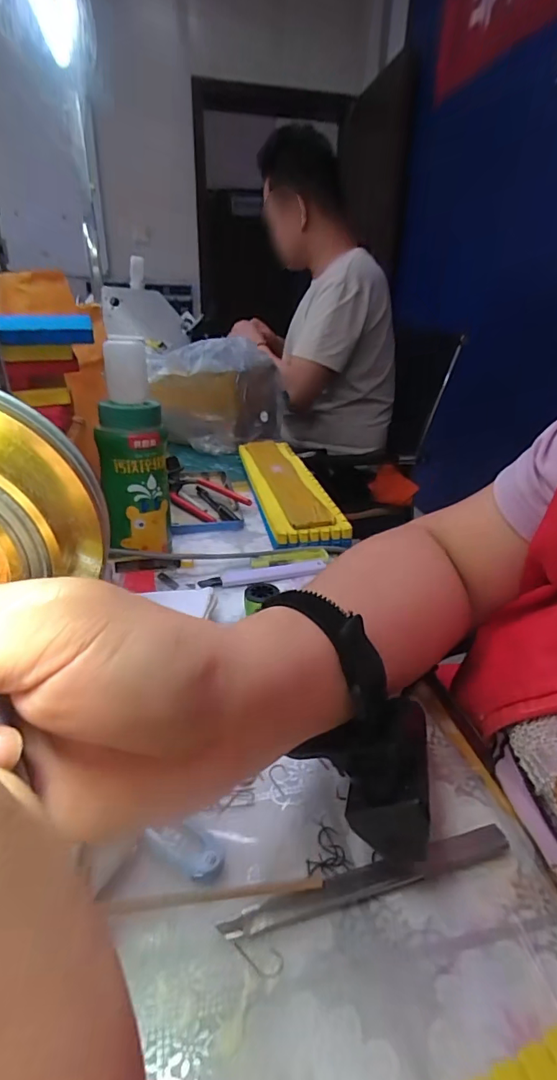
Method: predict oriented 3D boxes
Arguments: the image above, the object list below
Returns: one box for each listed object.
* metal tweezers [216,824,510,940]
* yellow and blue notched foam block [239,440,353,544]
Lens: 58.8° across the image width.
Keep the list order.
[{"bbox_3d":[0.042,0.148,0.215,0.131,0.008,0.013,-6,27,-16],"label":"metal tweezers"},{"bbox_3d":[0.005,-0.070,0.629,0.080,0.031,0.306,-3,27,-12],"label":"yellow and blue notched foam block"}]

